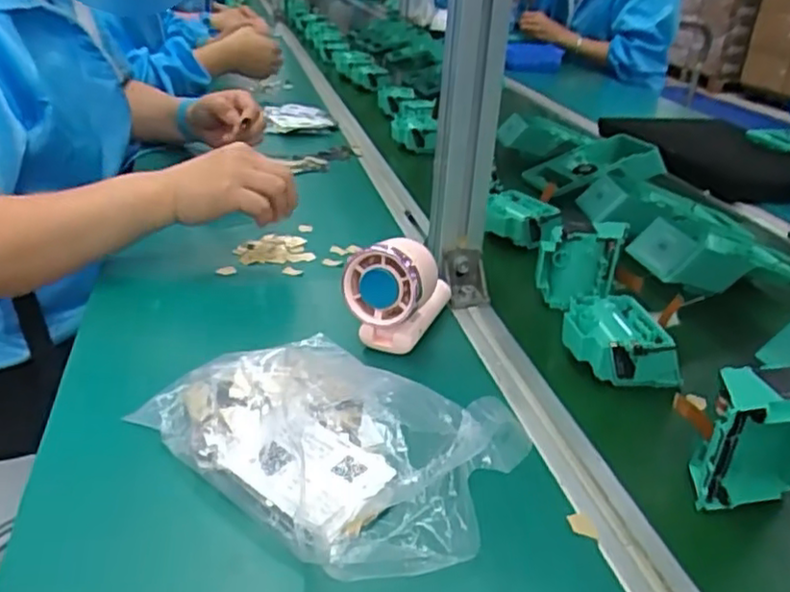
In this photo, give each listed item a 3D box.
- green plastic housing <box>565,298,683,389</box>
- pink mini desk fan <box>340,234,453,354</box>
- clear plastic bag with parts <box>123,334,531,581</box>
[{"bbox_3d":[0.169,0.032,0.524,0.072,0.036,0.077,1,28,-3],"label":"green plastic housing"},{"bbox_3d":[0.003,-0.006,0.528,0.056,0.086,0.102,11,29,16],"label":"pink mini desk fan"},{"bbox_3d":[-0.041,0.075,0.402,0.217,0.055,0.124,24,34,34],"label":"clear plastic bag with parts"}]

